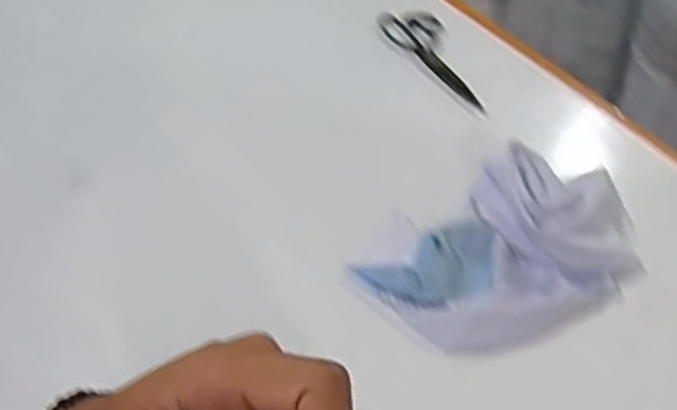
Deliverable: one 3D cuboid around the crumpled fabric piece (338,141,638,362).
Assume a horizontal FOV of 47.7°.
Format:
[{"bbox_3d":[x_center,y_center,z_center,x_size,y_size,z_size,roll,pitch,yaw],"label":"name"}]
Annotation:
[{"bbox_3d":[0.175,0.046,0.797,0.296,0.070,0.182,-23,53,-16],"label":"crumpled fabric piece"}]

